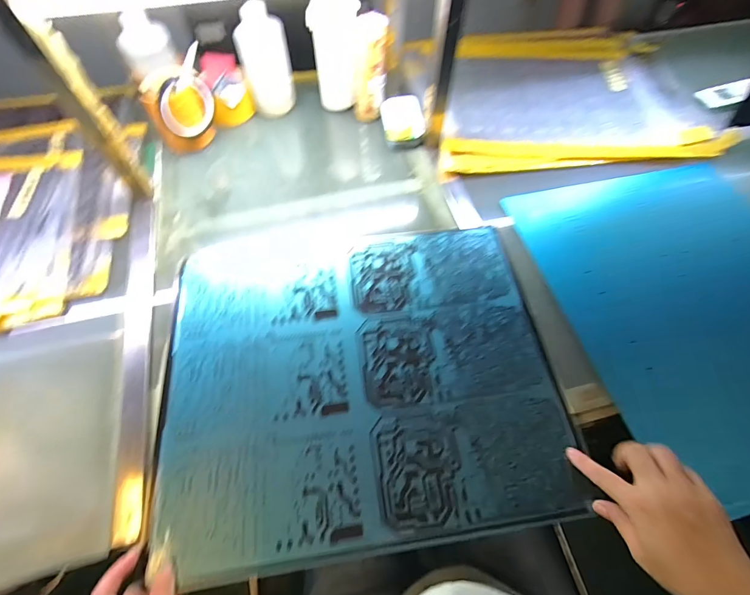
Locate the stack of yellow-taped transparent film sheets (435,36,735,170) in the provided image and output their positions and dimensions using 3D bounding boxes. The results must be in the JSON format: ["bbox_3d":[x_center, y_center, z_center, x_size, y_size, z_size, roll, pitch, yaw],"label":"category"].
[{"bbox_3d":[0.368,-0.429,0.754,0.485,0.036,0.433,-2,61,3],"label":"stack of yellow-taped transparent film sheets"}]

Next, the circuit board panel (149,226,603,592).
[{"bbox_3d":[-0.020,0.087,0.470,0.471,0.010,0.398,-8,62,-4],"label":"circuit board panel"}]

